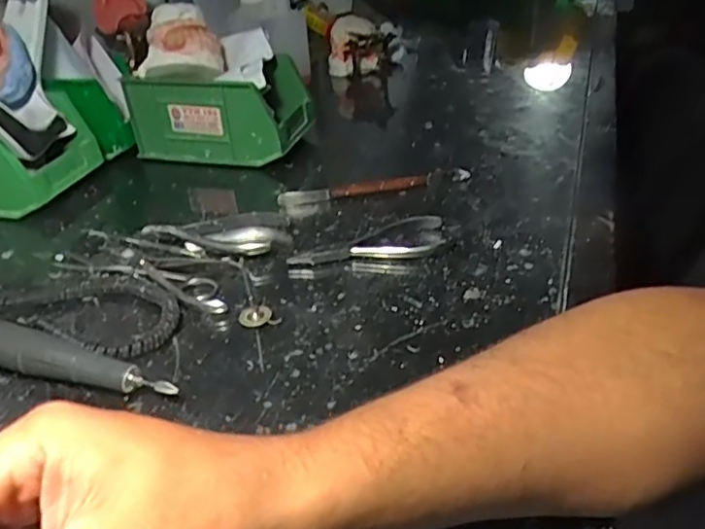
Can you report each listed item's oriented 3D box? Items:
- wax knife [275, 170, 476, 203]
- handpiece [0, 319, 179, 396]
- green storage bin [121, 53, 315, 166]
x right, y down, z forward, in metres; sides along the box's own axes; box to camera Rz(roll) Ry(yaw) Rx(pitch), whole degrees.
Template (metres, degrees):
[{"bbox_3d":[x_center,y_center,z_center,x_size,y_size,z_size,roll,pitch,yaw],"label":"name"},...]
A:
[{"bbox_3d":[0.021,-0.070,0.557,0.171,0.013,0.016,-10,34,-9],"label":"wax knife"},{"bbox_3d":[-0.181,0.056,0.373,0.165,0.030,0.028,6,35,15],"label":"handpiece"},{"bbox_3d":[-0.135,-0.168,0.655,0.168,0.082,0.100,7,35,17],"label":"green storage bin"}]

